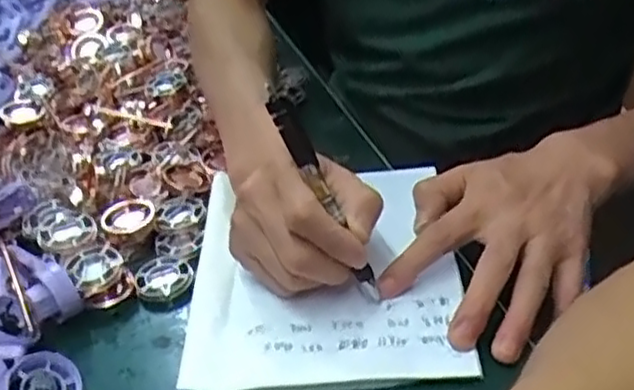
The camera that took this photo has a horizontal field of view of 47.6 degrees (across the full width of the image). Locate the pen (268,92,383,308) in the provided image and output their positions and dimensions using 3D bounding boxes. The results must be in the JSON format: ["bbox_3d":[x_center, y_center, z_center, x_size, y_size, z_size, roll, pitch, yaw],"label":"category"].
[{"bbox_3d":[0.008,0.006,0.427,0.011,0.135,0.013,-11,21,44],"label":"pen"}]

